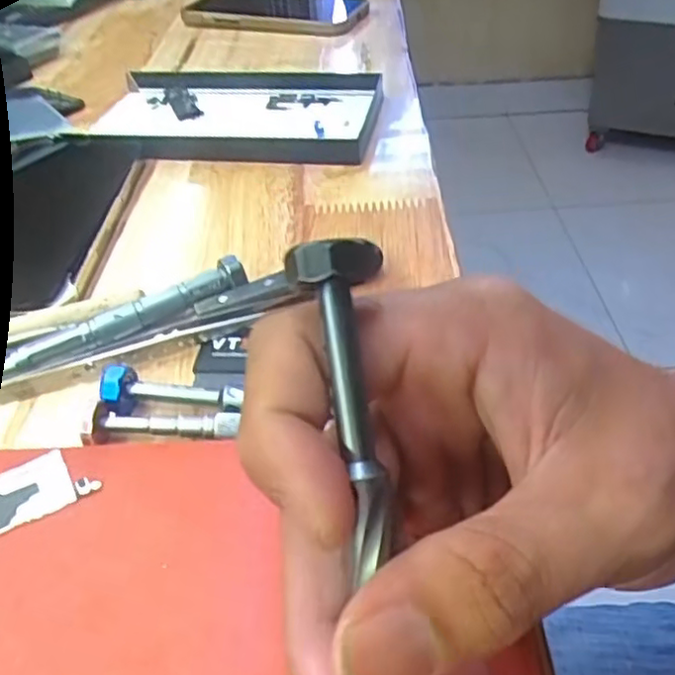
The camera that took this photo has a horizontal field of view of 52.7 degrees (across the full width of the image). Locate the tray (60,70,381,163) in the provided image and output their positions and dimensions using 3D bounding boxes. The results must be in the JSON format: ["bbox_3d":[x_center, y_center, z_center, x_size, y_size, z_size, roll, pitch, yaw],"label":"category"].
[{"bbox_3d":[-0.077,-0.138,0.433,0.191,0.026,0.103,4,41,9],"label":"tray"}]

